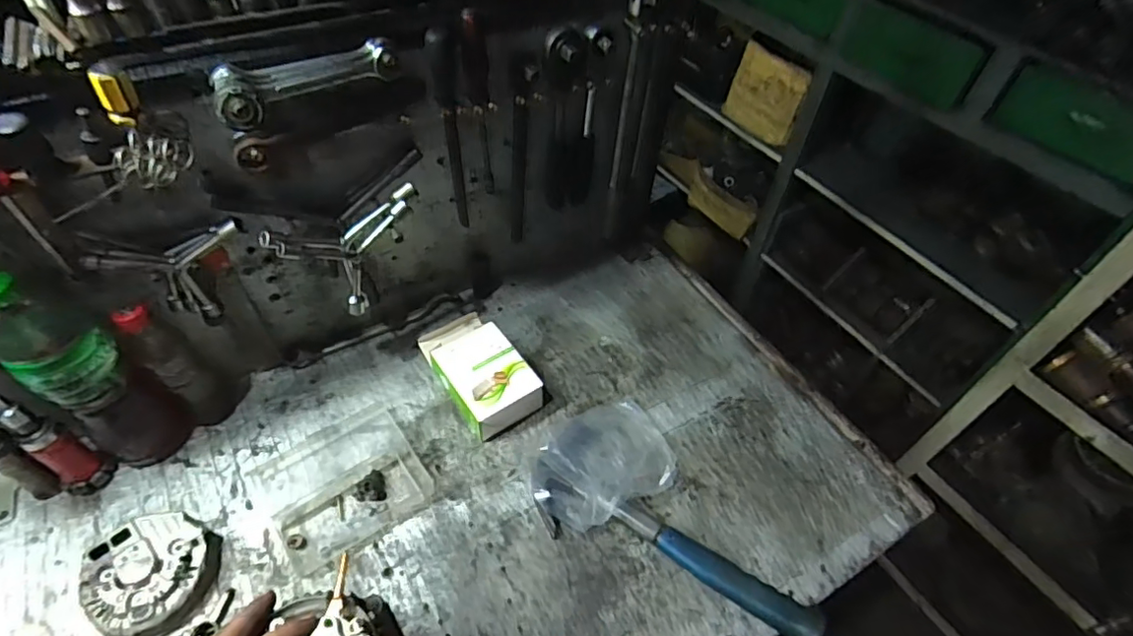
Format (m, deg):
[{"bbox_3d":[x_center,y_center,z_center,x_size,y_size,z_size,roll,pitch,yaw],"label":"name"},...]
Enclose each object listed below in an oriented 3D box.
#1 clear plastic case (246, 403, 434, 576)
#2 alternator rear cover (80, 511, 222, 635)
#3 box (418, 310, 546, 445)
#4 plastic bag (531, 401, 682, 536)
[{"bbox_3d":[-0.254,0.184,0.657,0.162,0.017,0.147,-27,57,-23],"label":"clear plastic case"},{"bbox_3d":[-0.414,0.255,0.571,0.113,0.038,0.114,23,53,15],"label":"alternator rear cover"},{"bbox_3d":[-0.114,0.064,0.736,0.094,0.057,0.179,-30,58,-25],"label":"box"},{"bbox_3d":[0.043,0.163,0.665,0.175,0.057,0.126,-26,57,-23],"label":"plastic bag"}]

